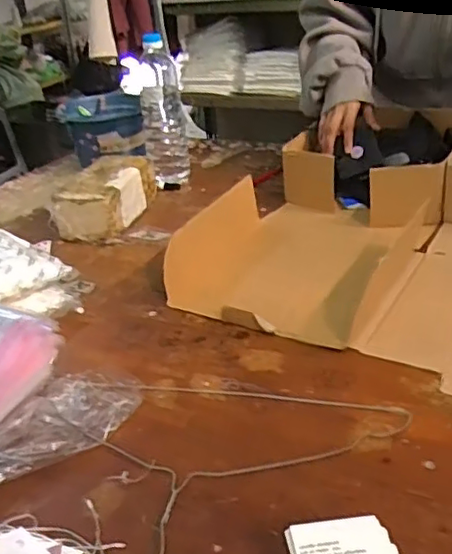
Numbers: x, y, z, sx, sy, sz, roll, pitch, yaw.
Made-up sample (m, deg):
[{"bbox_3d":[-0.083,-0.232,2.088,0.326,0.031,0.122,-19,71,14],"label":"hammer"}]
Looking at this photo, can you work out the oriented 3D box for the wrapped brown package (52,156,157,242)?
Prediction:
[{"bbox_3d":[-0.203,-0.135,1.034,0.109,0.088,0.201,1,29,12],"label":"wrapped brown package"}]

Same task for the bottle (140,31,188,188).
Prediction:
[{"bbox_3d":[-0.115,-0.295,1.096,0.072,0.262,0.061,-8,29,-3],"label":"bottle"}]

